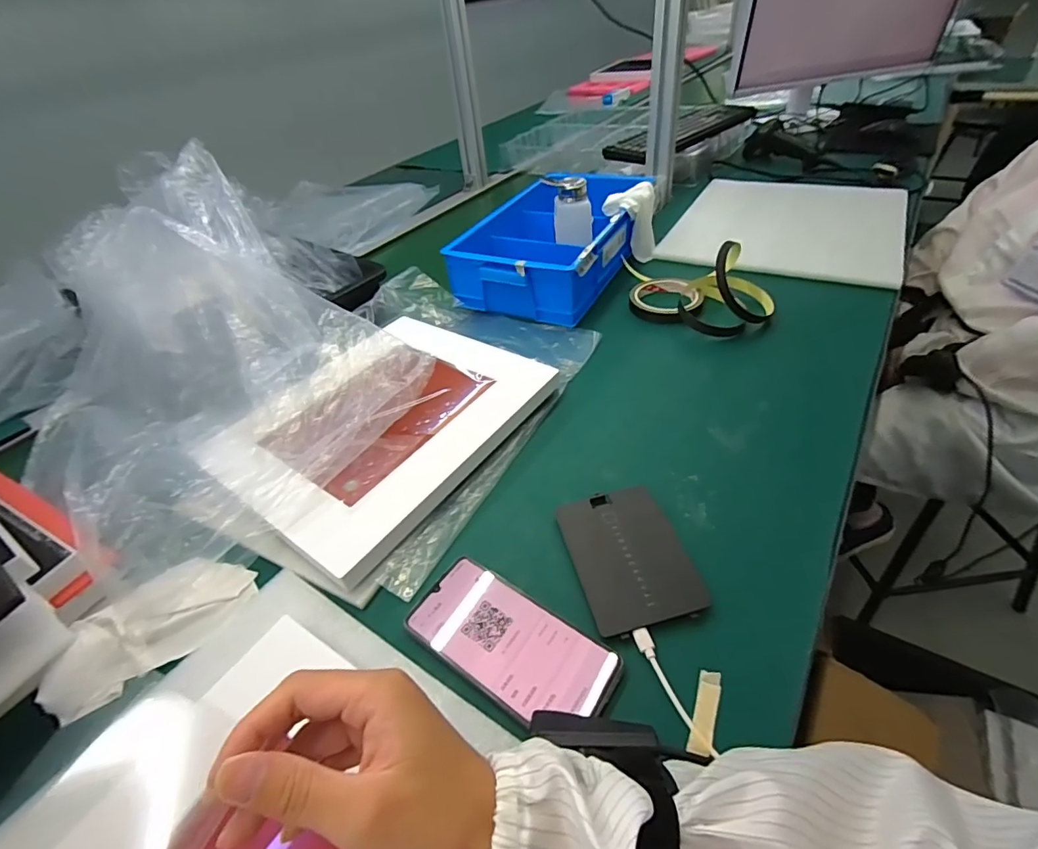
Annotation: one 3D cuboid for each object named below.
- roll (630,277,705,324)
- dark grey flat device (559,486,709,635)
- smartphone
[{"bbox_3d":[0.196,-0.167,0.651,0.095,0.019,0.093,-4,42,4],"label":"roll"},{"bbox_3d":[0.085,0.100,0.387,0.085,0.015,0.118,-13,42,-6],"label":"dark grey flat device"},{"bbox_3d":[-0.008,0.151,0.345,0.148,0.005,0.072,23,50,29],"label":"smartphone"}]

